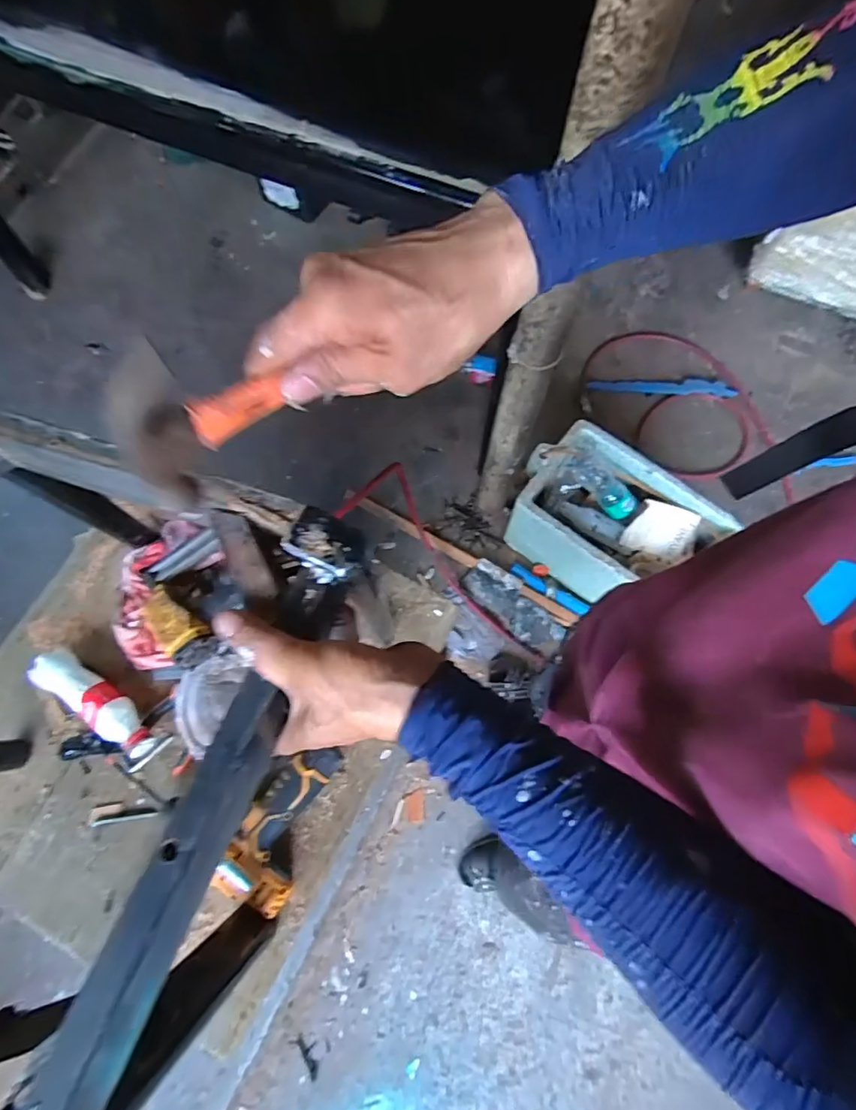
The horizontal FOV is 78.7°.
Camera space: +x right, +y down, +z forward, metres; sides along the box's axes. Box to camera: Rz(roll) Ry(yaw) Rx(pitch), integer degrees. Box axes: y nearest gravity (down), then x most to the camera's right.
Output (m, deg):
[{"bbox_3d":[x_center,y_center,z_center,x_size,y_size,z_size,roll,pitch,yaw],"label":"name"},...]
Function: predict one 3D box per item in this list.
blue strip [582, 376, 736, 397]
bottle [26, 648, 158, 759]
[{"bbox_3d":[0.650,-0.470,1.446,0.407,0.017,0.053,2,78,1],"label":"blue strip"},{"bbox_3d":[-0.438,0.195,0.692,0.193,0.050,0.059,30,73,9],"label":"bottle"}]

